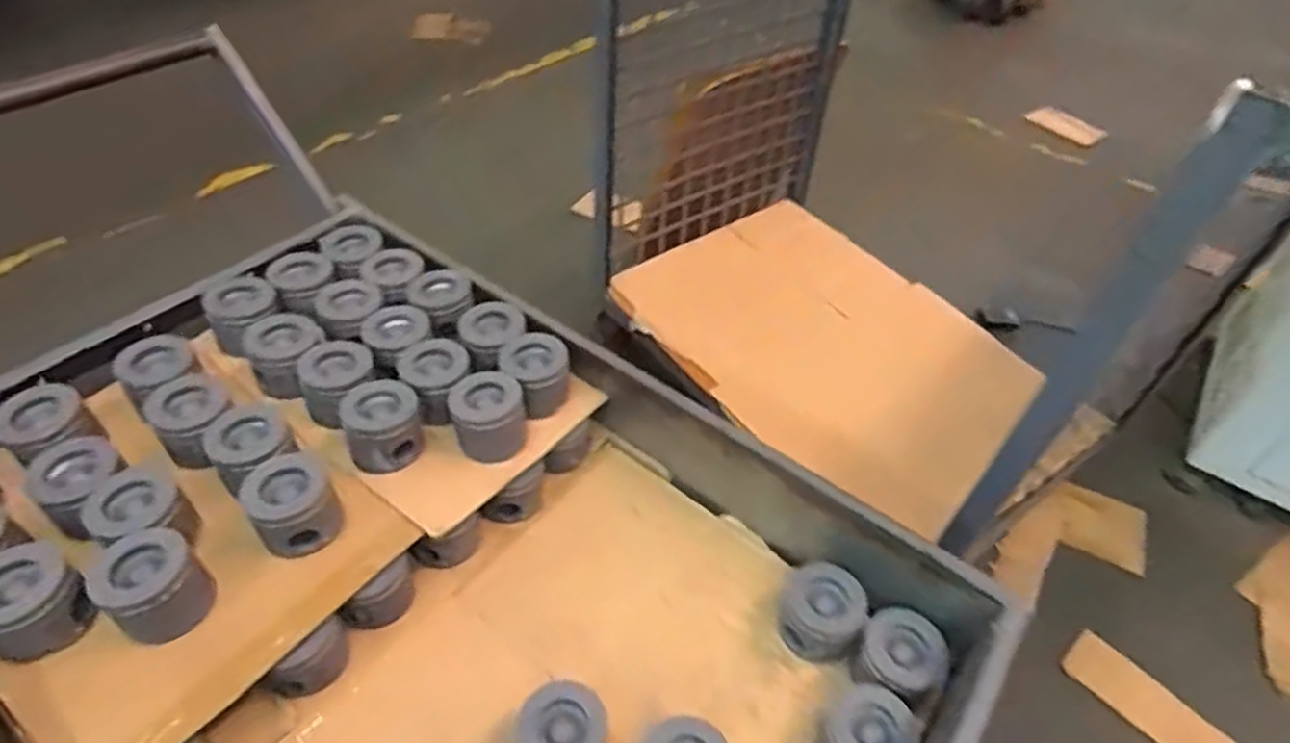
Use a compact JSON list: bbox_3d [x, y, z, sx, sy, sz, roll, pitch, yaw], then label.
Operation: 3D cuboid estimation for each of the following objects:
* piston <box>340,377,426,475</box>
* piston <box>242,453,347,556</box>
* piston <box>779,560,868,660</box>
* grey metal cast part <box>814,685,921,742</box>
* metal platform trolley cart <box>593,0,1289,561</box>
[{"bbox_3d":[-0.329,0.066,0.930,0.095,0.066,0.103,-18,50,-19],"label":"piston"},{"bbox_3d":[-0.394,0.148,0.833,0.090,0.067,0.095,2,46,-2],"label":"piston"},{"bbox_3d":[0.209,0.279,0.871,0.084,0.076,0.089,2,46,-2],"label":"piston"},{"bbox_3d":[0.230,0.389,0.776,0.087,0.072,0.092,2,46,-2],"label":"grey metal cast part"},{"bbox_3d":[0.514,-0.423,1.535,1.107,1.012,0.752,33,53,25],"label":"metal platform trolley cart"}]

